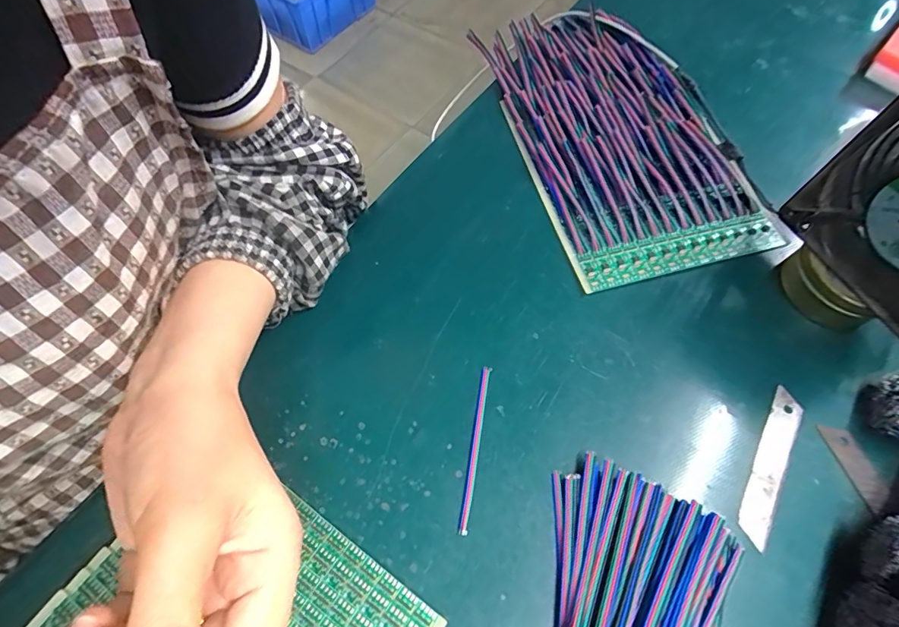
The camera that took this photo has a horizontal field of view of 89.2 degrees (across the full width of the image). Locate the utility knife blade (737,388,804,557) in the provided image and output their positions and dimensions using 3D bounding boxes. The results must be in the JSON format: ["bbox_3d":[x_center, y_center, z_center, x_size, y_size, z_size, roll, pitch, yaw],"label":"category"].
[{"bbox_3d":[0.192,0.090,0.271,0.019,0.004,0.094,29,69,10],"label":"utility knife blade"}]

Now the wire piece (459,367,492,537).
[{"bbox_3d":[0.016,0.080,0.277,0.006,0.004,0.098,9,63,5],"label":"wire piece"}]

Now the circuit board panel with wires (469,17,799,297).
[{"bbox_3d":[0.134,-0.158,0.384,0.154,0.026,0.284,-14,64,-7],"label":"circuit board panel with wires"}]

